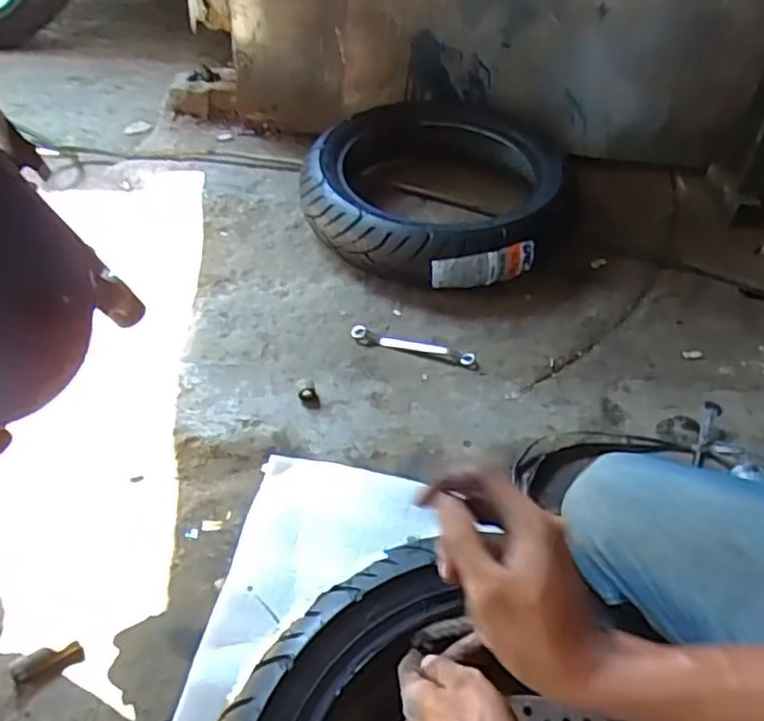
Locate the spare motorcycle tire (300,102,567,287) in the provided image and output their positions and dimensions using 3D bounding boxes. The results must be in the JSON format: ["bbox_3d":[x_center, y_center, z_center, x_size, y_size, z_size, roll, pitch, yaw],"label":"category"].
[{"bbox_3d":[0.094,-0.318,1.245,0.462,0.157,0.467,8,43,5],"label":"spare motorcycle tire"}]

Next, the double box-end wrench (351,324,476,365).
[{"bbox_3d":[0.048,-0.027,1.033,0.196,0.013,0.031,15,44,13],"label":"double box-end wrench"}]

